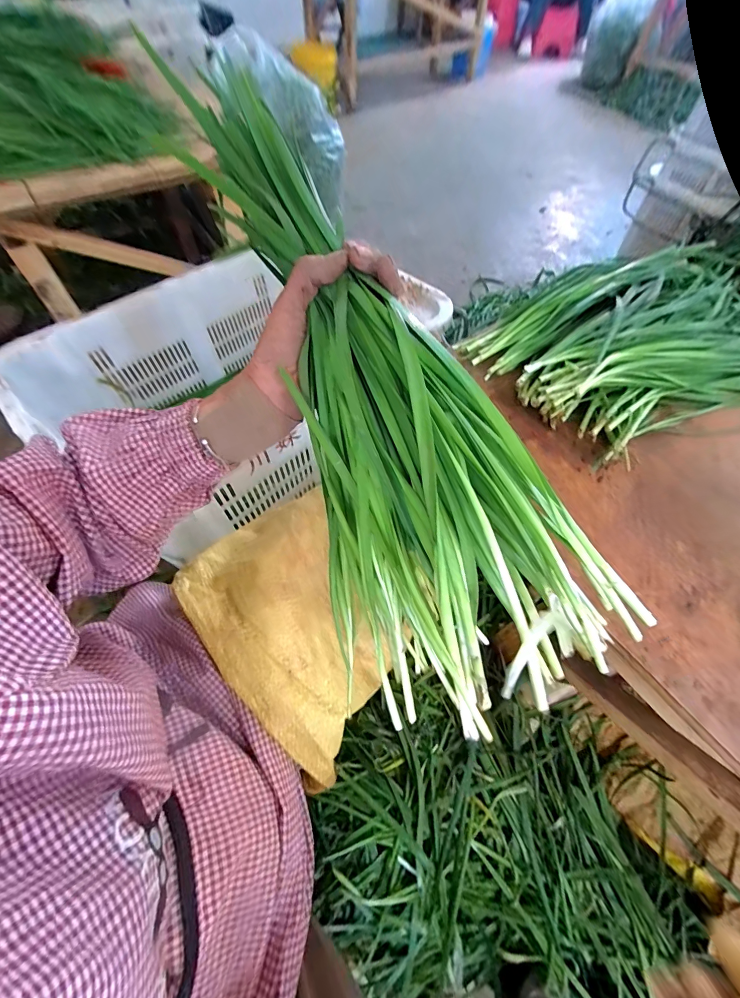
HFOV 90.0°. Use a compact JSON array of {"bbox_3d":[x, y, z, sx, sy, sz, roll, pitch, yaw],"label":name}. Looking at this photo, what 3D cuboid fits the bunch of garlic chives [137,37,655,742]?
[{"bbox_3d":[-0.006,-0.078,0.261,0.158,0.094,0.442,-24,85,-14],"label":"bunch of garlic chives"}]

